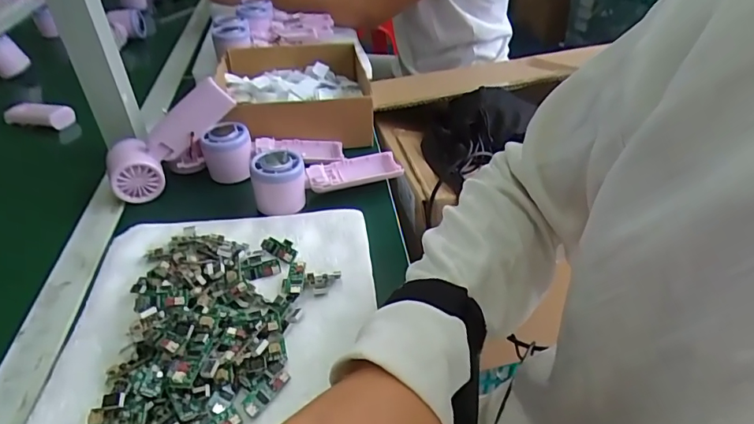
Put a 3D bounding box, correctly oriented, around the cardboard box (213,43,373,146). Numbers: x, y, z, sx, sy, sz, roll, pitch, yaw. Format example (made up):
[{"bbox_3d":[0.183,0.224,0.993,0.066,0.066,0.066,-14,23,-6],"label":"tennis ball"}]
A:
[{"bbox_3d":[-0.112,-0.170,0.689,0.196,0.070,0.219,-11,39,-11],"label":"cardboard box"}]

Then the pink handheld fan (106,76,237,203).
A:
[{"bbox_3d":[-0.234,-0.082,0.558,0.160,0.058,0.048,-45,48,-5],"label":"pink handheld fan"}]

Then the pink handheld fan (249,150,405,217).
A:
[{"bbox_3d":[-0.054,-0.049,0.543,0.167,0.052,0.047,-16,40,-17],"label":"pink handheld fan"}]

